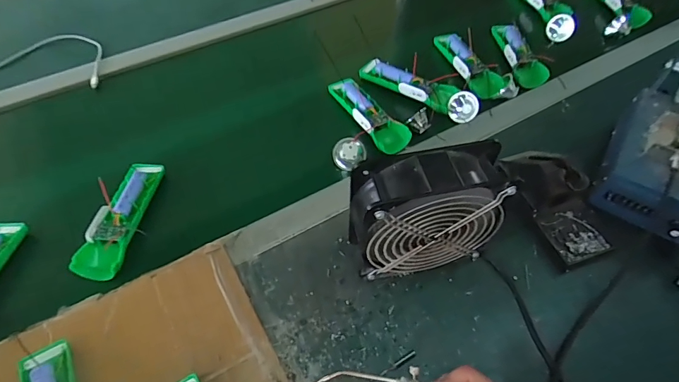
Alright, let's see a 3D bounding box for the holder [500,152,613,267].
[{"bbox_3d":[0.259,0.005,0.493,0.064,0.086,0.151,-17,54,-13],"label":"holder"}]

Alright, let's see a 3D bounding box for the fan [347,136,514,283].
[{"bbox_3d":[0.083,0.032,0.426,0.147,0.153,0.059,-8,53,-7],"label":"fan"}]

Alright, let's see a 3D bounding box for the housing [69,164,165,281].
[{"bbox_3d":[-0.265,0.031,0.507,0.052,0.034,0.157,4,52,3],"label":"housing"}]

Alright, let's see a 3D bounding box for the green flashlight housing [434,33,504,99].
[{"bbox_3d":[0.201,-0.205,0.655,0.040,0.041,0.155,-16,54,-12],"label":"green flashlight housing"}]

